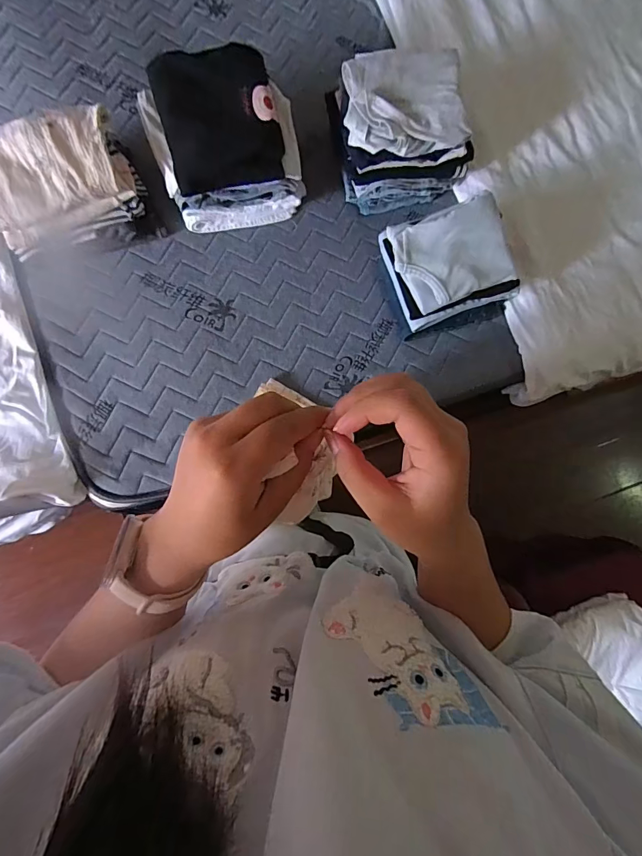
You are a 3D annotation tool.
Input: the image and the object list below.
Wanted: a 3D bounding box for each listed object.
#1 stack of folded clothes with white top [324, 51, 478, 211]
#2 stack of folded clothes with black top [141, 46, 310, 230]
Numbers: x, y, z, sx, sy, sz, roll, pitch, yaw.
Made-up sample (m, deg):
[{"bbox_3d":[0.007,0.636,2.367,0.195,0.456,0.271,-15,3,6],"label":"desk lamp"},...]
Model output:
[{"bbox_3d":[0.172,-0.610,0.854,0.274,0.221,0.194,-4,84,-7],"label":"stack of folded clothes with white top"},{"bbox_3d":[-0.181,-0.545,0.801,0.259,0.240,0.195,-19,86,-9],"label":"stack of folded clothes with black top"}]

